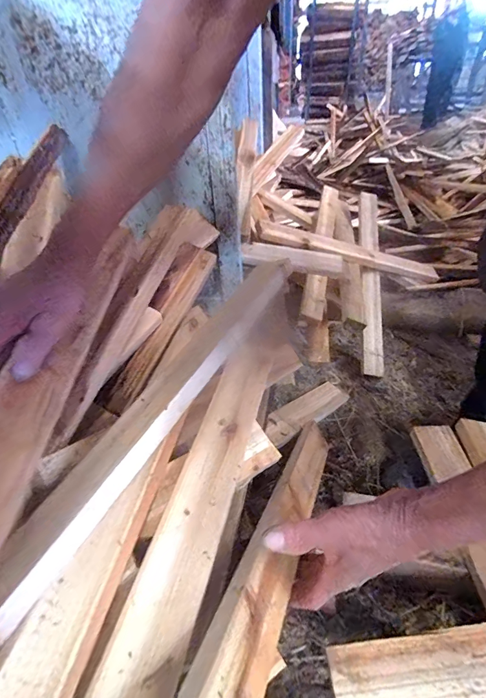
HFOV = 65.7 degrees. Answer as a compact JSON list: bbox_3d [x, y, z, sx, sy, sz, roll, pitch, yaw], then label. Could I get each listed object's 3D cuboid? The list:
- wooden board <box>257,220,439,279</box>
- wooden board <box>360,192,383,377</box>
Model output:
[{"bbox_3d":[0.236,-0.203,0.798,0.461,0.033,0.050,6,29,-25],"label":"wooden board"},{"bbox_3d":[0.282,-0.157,0.833,0.041,0.028,0.452,3,70,8],"label":"wooden board"}]

